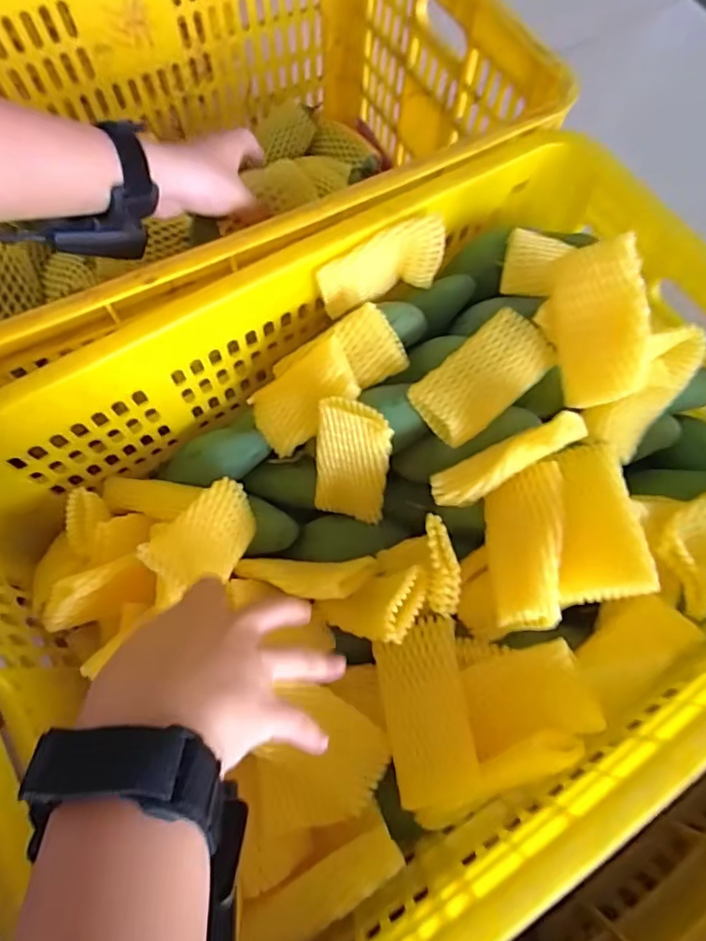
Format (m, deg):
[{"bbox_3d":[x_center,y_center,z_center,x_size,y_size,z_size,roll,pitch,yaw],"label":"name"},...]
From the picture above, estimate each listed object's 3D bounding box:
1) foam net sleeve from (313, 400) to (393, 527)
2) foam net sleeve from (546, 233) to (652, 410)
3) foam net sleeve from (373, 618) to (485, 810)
[{"bbox_3d":[-0.001,-0.004,0.418,0.057,0.108,0.012,15,43,11],"label":"foam net sleeve"},{"bbox_3d":[0.174,-0.103,0.375,0.063,0.022,0.108,0,100,38],"label":"foam net sleeve"},{"bbox_3d":[0.048,0.158,0.350,0.057,0.012,0.109,-17,58,19],"label":"foam net sleeve"}]

